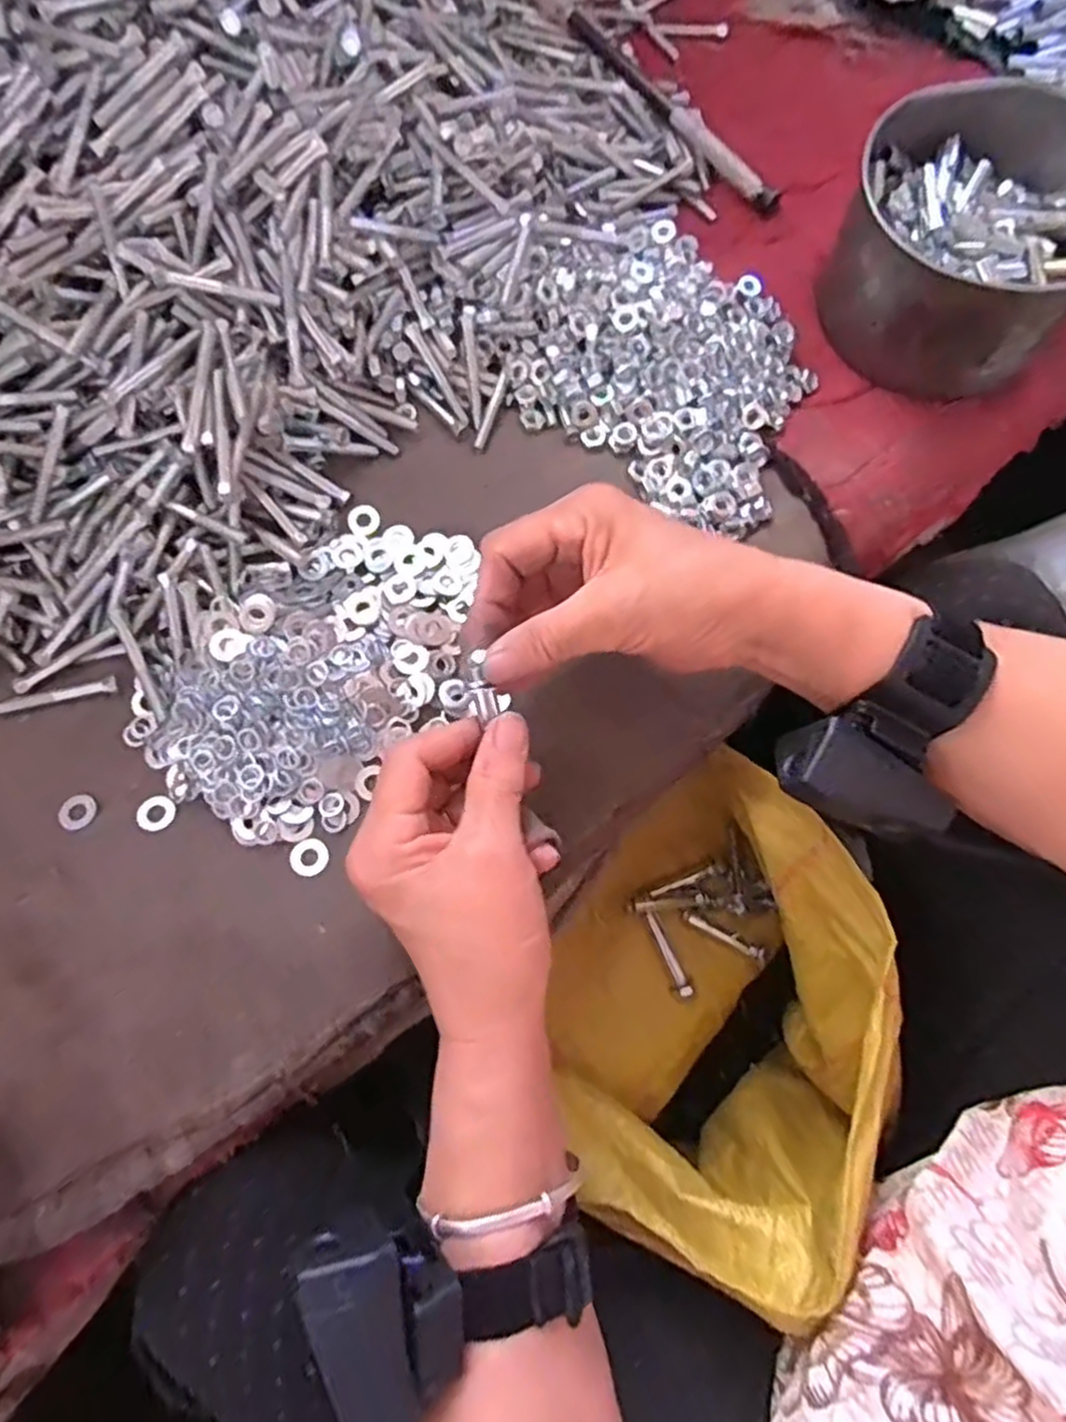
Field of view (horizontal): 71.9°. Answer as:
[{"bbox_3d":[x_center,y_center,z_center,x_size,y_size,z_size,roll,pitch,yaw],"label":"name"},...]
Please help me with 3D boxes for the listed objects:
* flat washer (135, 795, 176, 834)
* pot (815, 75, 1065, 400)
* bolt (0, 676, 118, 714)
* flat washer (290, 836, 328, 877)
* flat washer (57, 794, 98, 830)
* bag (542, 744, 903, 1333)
[{"bbox_3d":[-0.176,0.047,0.342,0.017,0.004,0.017,0,73,0],"label":"flat washer"},{"bbox_3d":[0.238,-0.257,0.402,0.140,0.065,0.129,0,73,0],"label":"pot"},{"bbox_3d":[-0.231,-0.007,0.356,0.057,0.004,0.008,-13,73,-4],"label":"bolt"},{"bbox_3d":[-0.103,0.067,0.338,0.017,0.004,0.017,0,73,0],"label":"flat washer"},{"bbox_3d":[-0.212,0.047,0.343,0.017,0.004,0.017,2,59,-3],"label":"flat washer"},{"bbox_3d":[0.096,0.160,0.413,0.179,0.147,0.232,-3,73,-1],"label":"bag"}]

